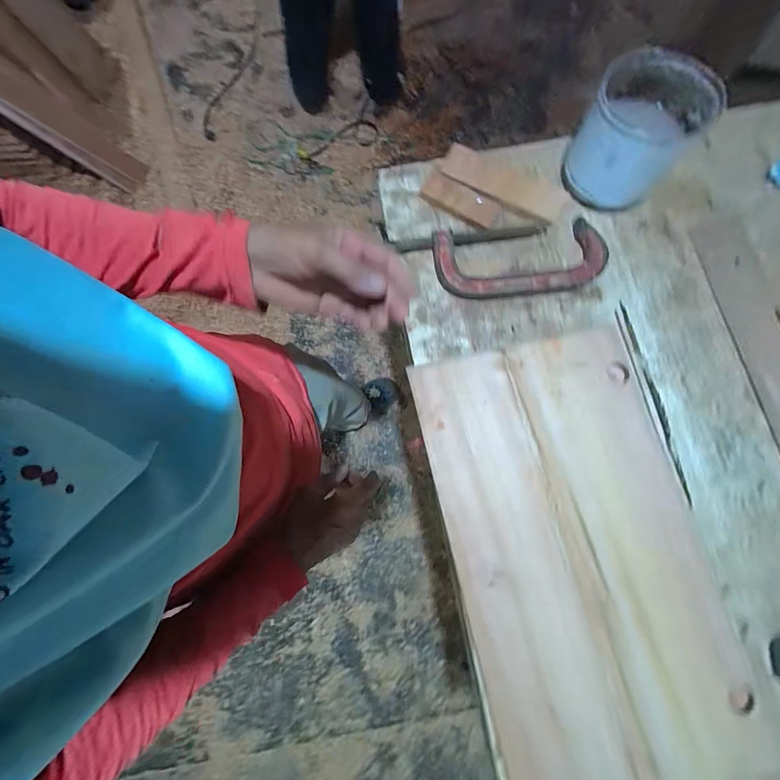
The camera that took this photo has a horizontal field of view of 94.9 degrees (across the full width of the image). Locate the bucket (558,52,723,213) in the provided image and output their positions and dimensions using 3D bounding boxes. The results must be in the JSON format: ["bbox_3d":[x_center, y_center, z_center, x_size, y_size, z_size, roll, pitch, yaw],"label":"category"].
[{"bbox_3d":[0.376,-0.390,0.568,0.148,0.168,0.161,0,78,1],"label":"bucket"}]

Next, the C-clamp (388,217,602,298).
[{"bbox_3d":[0.192,-0.221,0.609,0.335,0.020,0.126,-4,78,0],"label":"C-clamp"}]

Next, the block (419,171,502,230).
[{"bbox_3d":[0.124,-0.333,0.632,0.138,0.018,0.052,30,80,7],"label":"block"}]

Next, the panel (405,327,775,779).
[{"bbox_3d":[0.265,0.224,0.505,0.344,0.027,0.609,-12,78,-2],"label":"panel"}]

